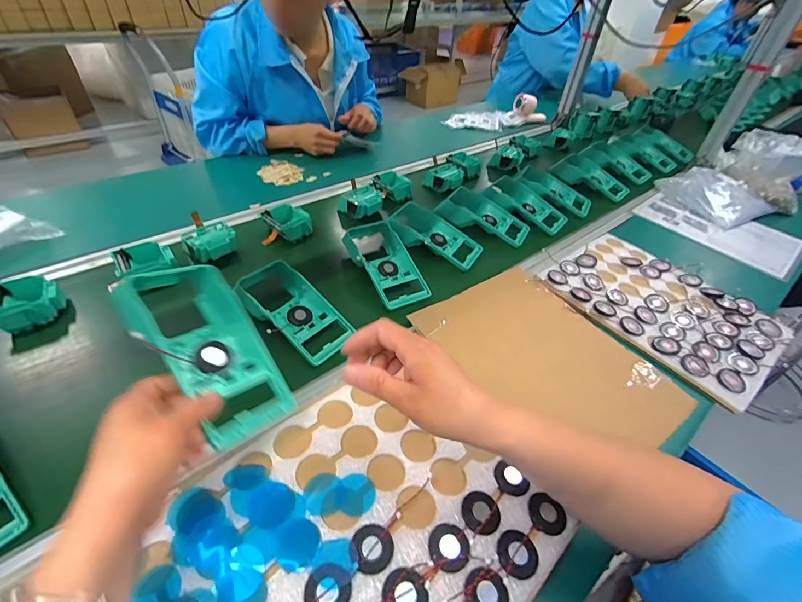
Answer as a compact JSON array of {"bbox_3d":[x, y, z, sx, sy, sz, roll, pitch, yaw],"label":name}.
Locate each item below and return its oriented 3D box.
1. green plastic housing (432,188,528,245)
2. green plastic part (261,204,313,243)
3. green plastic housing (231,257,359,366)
[{"bbox_3d":[0.170,-0.175,0.763,0.175,0.039,0.108,27,45,22],"label":"green plastic housing"},{"bbox_3d":[-0.210,-0.147,0.716,0.076,0.038,0.077,32,46,26],"label":"green plastic part"},{"bbox_3d":[-0.152,0.010,0.537,0.176,0.048,0.091,32,47,27],"label":"green plastic housing"}]

